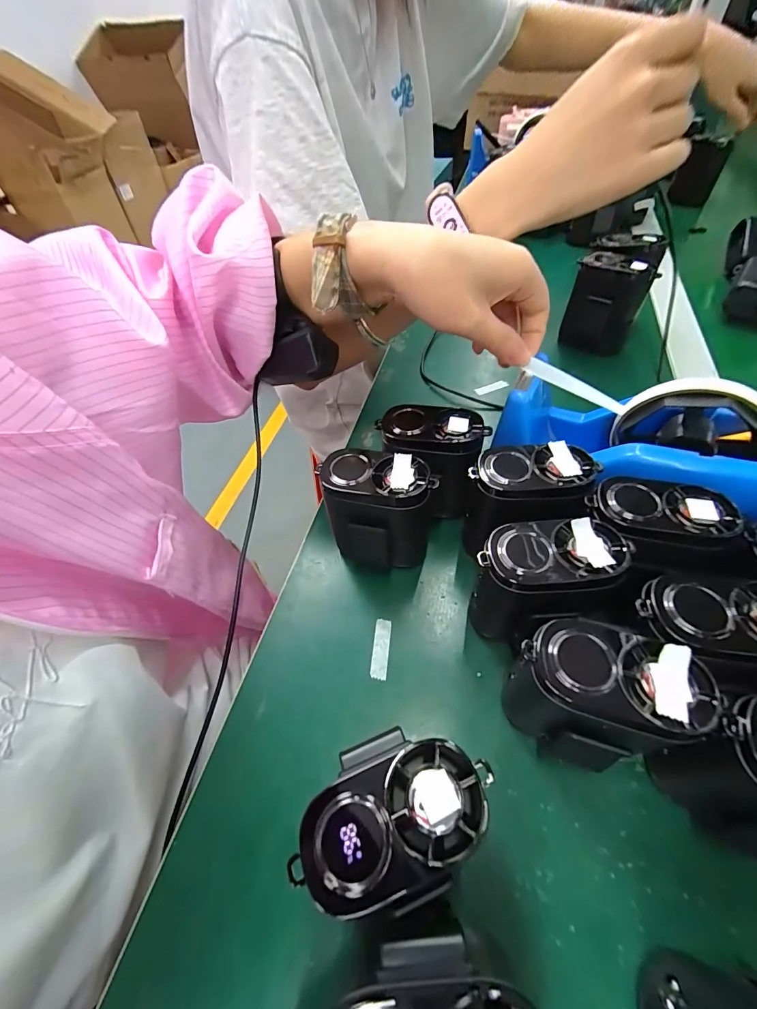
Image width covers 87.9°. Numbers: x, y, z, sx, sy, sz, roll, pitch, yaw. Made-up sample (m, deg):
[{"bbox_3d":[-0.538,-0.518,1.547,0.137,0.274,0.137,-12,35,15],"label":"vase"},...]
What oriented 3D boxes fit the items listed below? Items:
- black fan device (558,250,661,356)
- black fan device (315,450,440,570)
[{"bbox_3d":[0.231,-0.203,0.405,0.065,0.082,0.043,36,63,28],"label":"black fan device"},{"bbox_3d":[0.000,0.010,0.261,0.066,0.088,0.042,10,53,12],"label":"black fan device"}]

